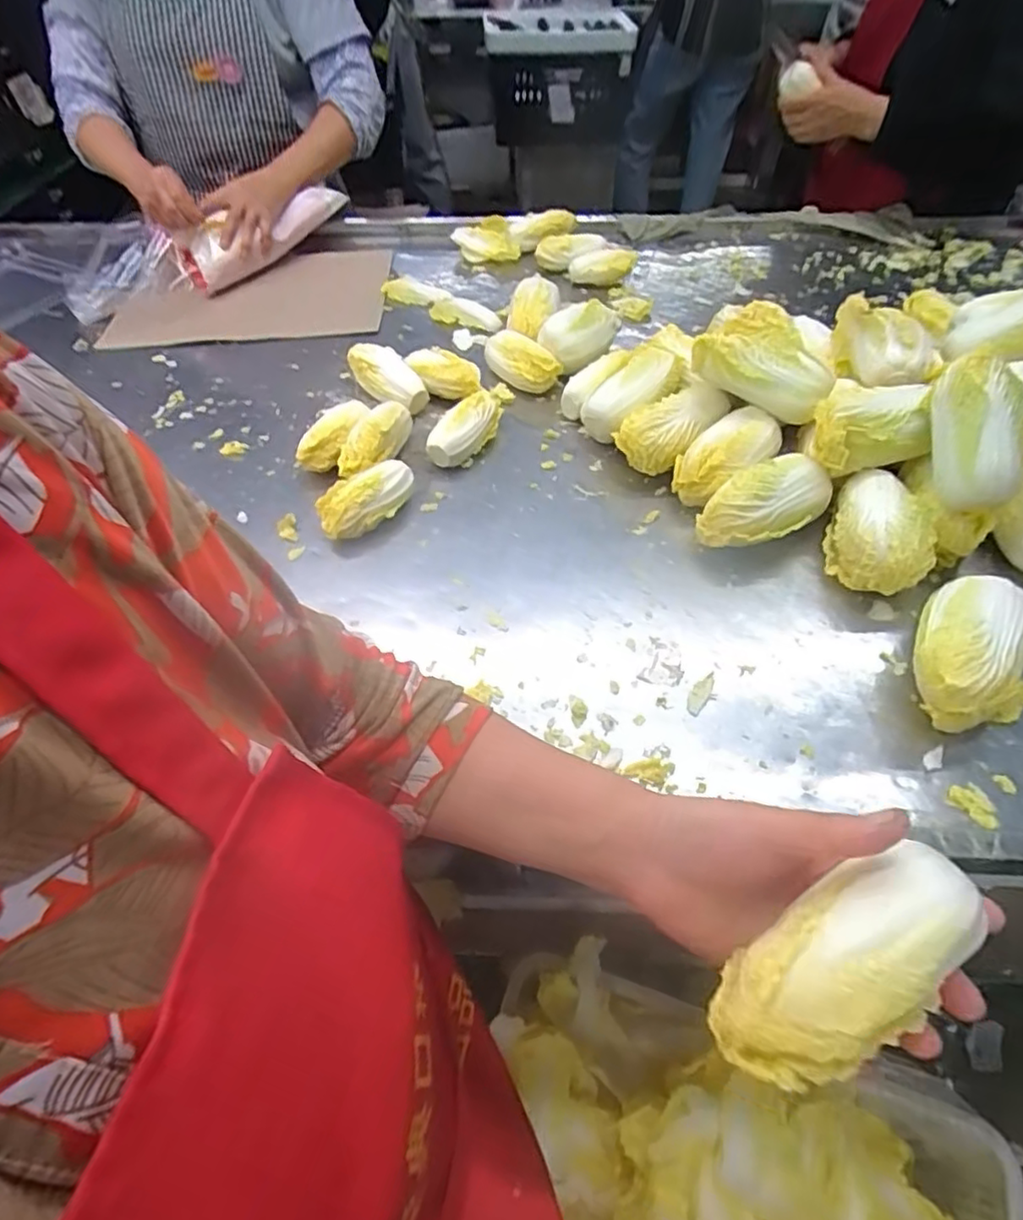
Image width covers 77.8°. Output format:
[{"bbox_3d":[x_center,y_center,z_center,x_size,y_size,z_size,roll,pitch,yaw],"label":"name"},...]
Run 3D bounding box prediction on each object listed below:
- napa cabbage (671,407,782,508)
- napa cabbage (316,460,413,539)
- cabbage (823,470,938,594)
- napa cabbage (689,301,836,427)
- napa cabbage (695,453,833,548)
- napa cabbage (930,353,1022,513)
[{"bbox_3d":[0.233,-0.160,0.687,0.127,0.066,0.072,-32,57,-21],"label":"napa cabbage"},{"bbox_3d":[-0.151,-0.113,0.676,0.111,0.054,0.049,-33,57,-22],"label":"napa cabbage"},{"bbox_3d":[0.351,-0.069,0.609,0.092,0.072,0.115,24,56,20],"label":"cabbage"},{"bbox_3d":[0.280,-0.275,0.696,0.146,0.061,0.120,24,56,20],"label":"napa cabbage"},{"bbox_3d":[0.255,-0.101,0.642,0.133,0.073,0.076,-20,53,-13],"label":"napa cabbage"},{"bbox_3d":[0.416,-0.159,0.566,0.068,0.133,0.047,0,14,39],"label":"napa cabbage"}]

